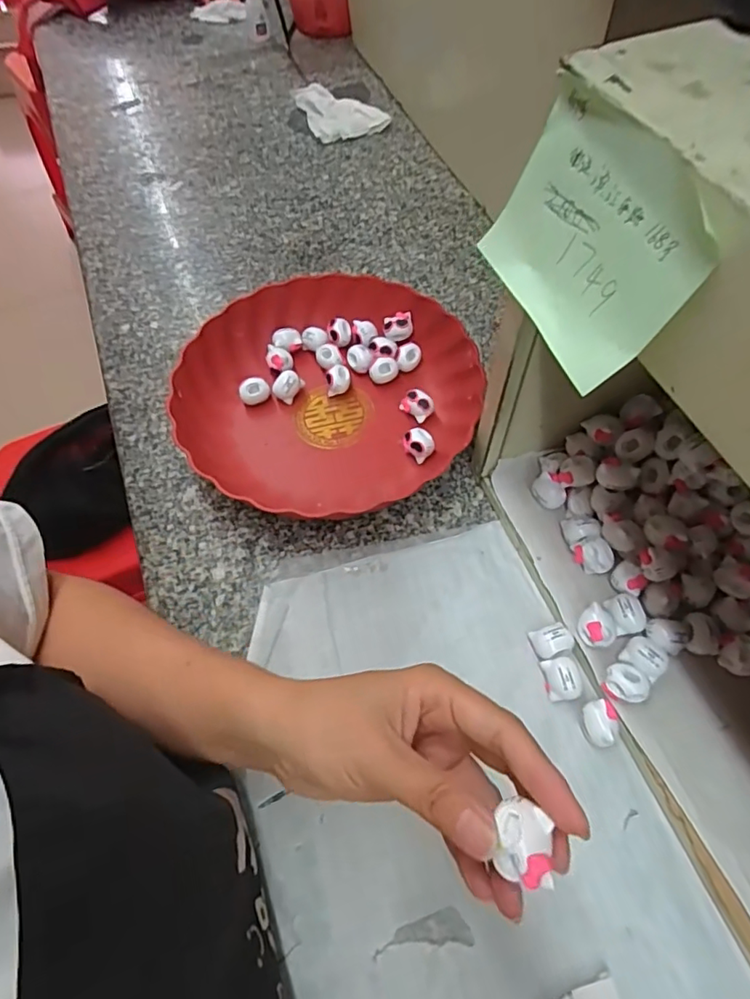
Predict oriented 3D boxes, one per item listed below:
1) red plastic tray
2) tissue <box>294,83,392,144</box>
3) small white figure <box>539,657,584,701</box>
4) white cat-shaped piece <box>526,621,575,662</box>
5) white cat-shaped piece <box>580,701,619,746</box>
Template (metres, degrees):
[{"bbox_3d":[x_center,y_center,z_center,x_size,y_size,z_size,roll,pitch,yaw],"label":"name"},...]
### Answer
[{"bbox_3d":[-0.037,-0.090,0.459,0.242,0.046,0.227,3,60,6],"label":"red plastic tray"},{"bbox_3d":[-0.042,-0.502,0.709,0.096,0.030,0.105,-18,60,-7],"label":"tissue"},{"bbox_3d":[0.119,0.113,0.347,0.021,0.016,0.025,-12,60,-3],"label":"small white figure"},{"bbox_3d":[0.115,0.093,0.360,0.024,0.016,0.020,-16,60,-6],"label":"white cat-shaped piece"},{"bbox_3d":[0.136,0.136,0.334,0.020,0.017,0.024,-14,60,-4],"label":"white cat-shaped piece"}]

